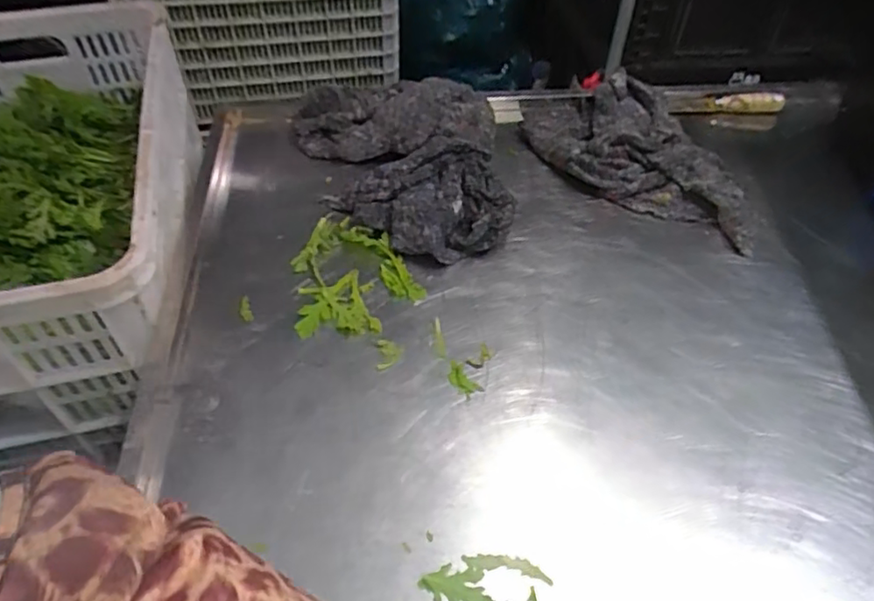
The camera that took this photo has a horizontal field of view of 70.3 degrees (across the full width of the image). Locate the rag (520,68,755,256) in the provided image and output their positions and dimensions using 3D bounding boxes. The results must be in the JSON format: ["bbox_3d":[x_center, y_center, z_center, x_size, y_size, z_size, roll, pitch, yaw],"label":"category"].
[{"bbox_3d":[0.240,-0.182,0.774,0.209,0.054,0.316,-9,49,-6],"label":"rag"}]

